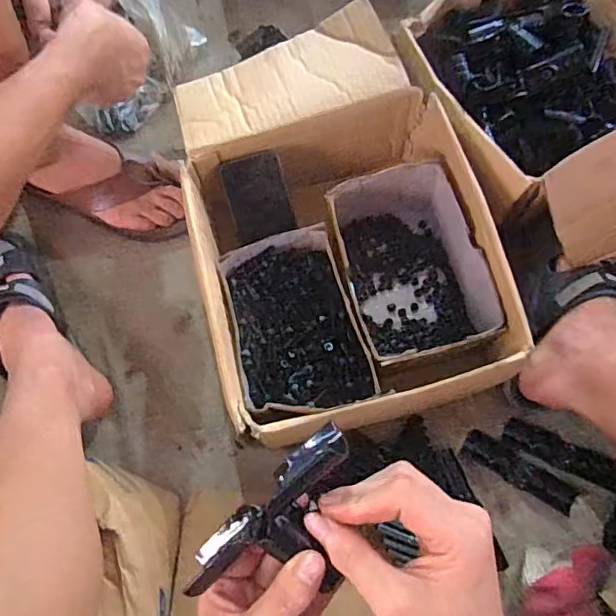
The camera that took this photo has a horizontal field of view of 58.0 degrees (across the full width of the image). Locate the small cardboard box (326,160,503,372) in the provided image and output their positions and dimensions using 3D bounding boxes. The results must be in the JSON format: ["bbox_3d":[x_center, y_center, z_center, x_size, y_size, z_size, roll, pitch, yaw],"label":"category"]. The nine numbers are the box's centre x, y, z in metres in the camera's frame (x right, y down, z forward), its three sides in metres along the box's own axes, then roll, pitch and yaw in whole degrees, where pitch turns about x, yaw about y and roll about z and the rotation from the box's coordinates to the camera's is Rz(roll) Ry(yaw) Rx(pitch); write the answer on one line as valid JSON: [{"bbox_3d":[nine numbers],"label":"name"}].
[{"bbox_3d":[0.112,-0.044,0.642,0.145,0.101,0.220,-15,73,-2],"label":"small cardboard box"}]

